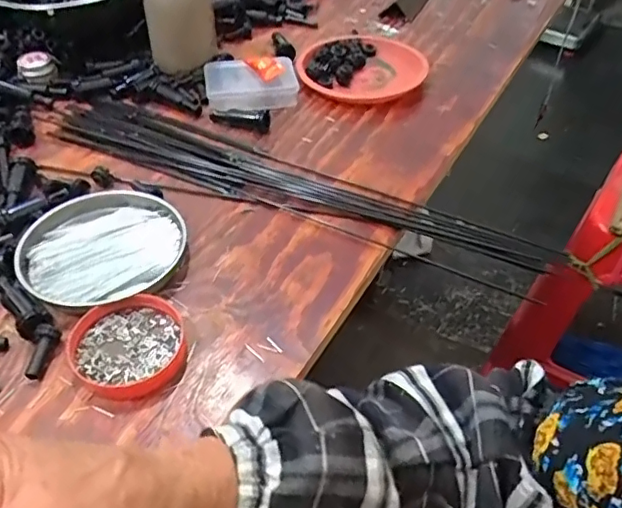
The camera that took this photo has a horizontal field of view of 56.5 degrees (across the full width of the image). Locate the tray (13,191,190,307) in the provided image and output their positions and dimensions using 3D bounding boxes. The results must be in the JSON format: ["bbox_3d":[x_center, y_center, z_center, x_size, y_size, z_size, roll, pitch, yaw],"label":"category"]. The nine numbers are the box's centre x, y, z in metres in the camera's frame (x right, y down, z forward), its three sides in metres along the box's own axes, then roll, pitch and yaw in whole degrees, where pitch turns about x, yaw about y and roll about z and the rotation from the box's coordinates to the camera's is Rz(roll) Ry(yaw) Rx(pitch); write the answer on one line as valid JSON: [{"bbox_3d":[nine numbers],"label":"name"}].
[{"bbox_3d":[-0.174,-0.008,0.486,0.131,0.014,0.121,0,45,0],"label":"tray"}]

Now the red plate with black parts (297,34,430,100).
[{"bbox_3d":[0.060,-0.228,0.702,0.136,0.019,0.151,32,53,27],"label":"red plate with black parts"}]

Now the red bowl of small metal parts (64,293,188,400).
[{"bbox_3d":[-0.131,0.067,0.418,0.080,0.013,0.076,0,45,0],"label":"red bowl of small metal parts"}]

